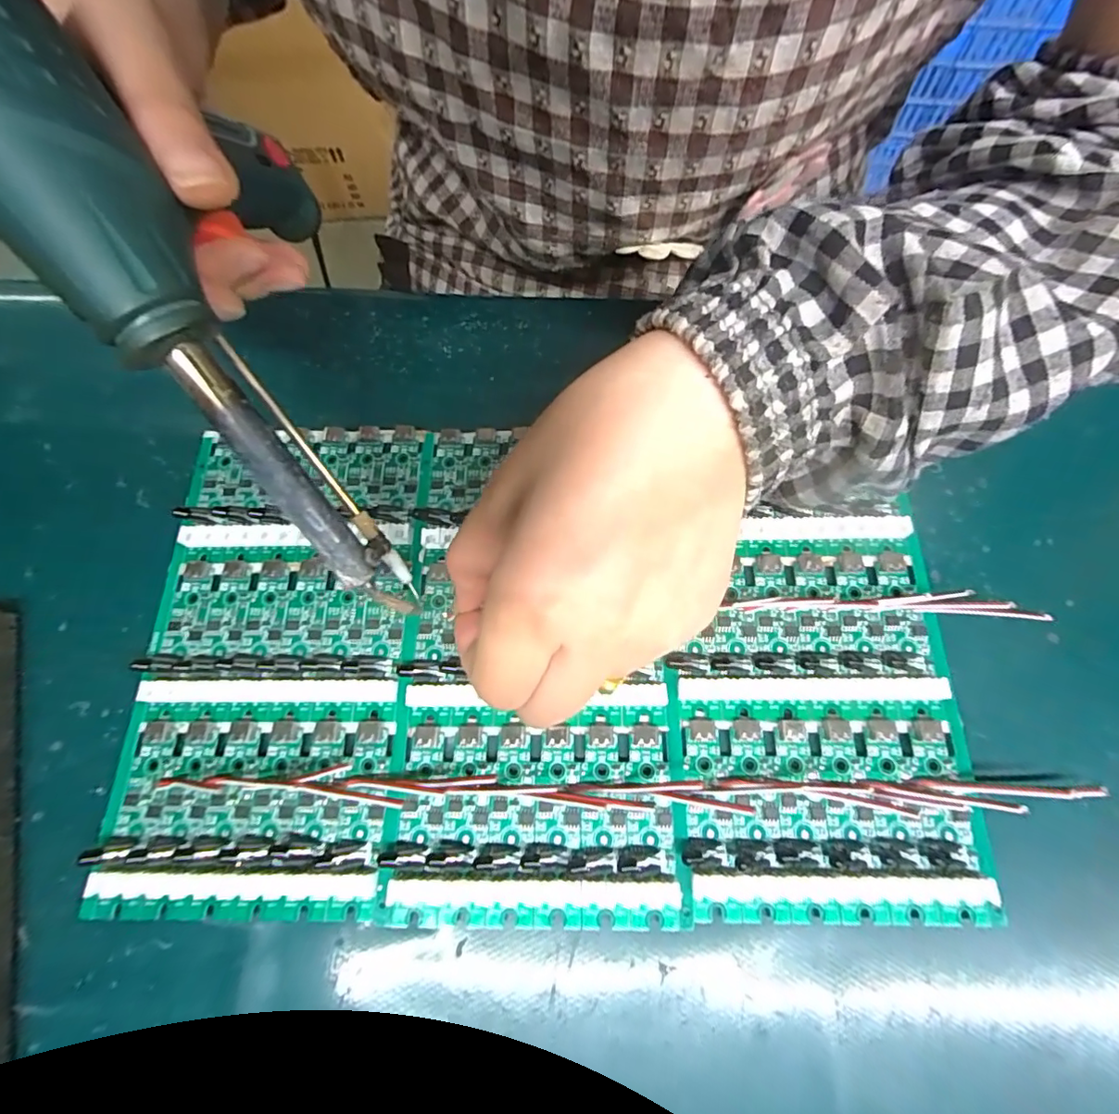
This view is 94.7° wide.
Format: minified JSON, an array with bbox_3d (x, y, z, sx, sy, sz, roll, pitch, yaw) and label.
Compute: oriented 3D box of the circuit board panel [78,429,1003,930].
[{"bbox_3d":[-0.011,0.032,0.197,0.298,0.012,0.182,0,71,2],"label":"circuit board panel"}]

